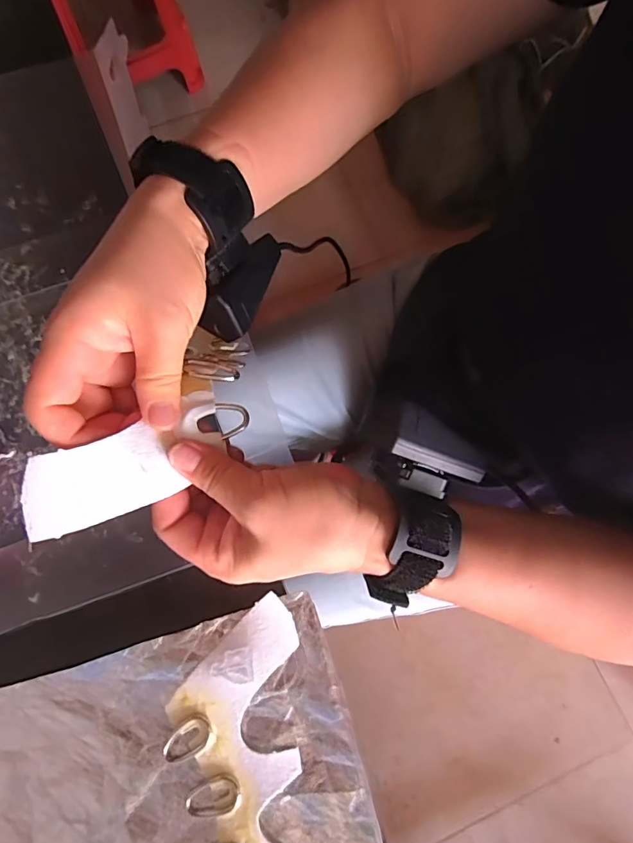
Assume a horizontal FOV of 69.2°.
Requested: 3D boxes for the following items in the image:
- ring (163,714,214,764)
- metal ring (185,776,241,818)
[{"bbox_3d":[-0.078,0.193,0.278,0.032,0.004,0.021,-30,79,-8],"label":"ring"},{"bbox_3d":[-0.061,0.224,0.271,0.033,0.004,0.019,-22,78,-6],"label":"metal ring"}]

